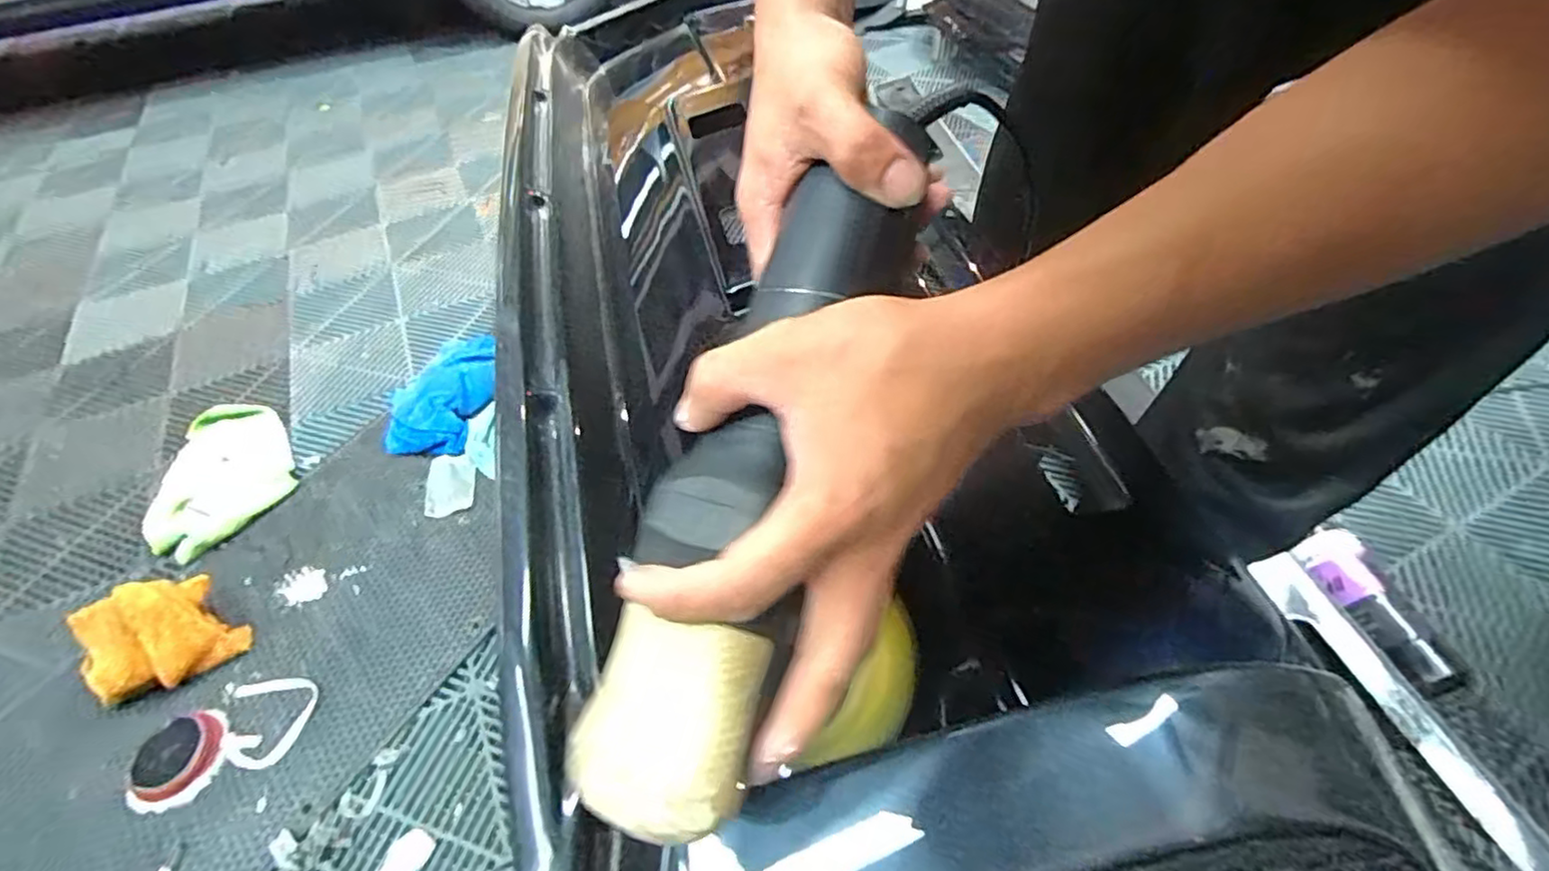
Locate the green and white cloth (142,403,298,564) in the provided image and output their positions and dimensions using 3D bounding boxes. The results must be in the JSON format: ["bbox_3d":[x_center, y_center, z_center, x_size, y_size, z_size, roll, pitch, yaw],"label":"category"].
[{"bbox_3d":[-0.833,0.048,0.993,0.172,0.034,0.278,-28,53,-19],"label":"green and white cloth"}]

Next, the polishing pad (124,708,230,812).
[{"bbox_3d":[-0.651,0.352,0.721,0.084,0.025,0.092,-15,50,-9],"label":"polishing pad"}]

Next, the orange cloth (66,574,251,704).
[{"bbox_3d":[-0.736,0.242,0.791,0.127,0.096,0.138,30,58,26],"label":"orange cloth"}]

